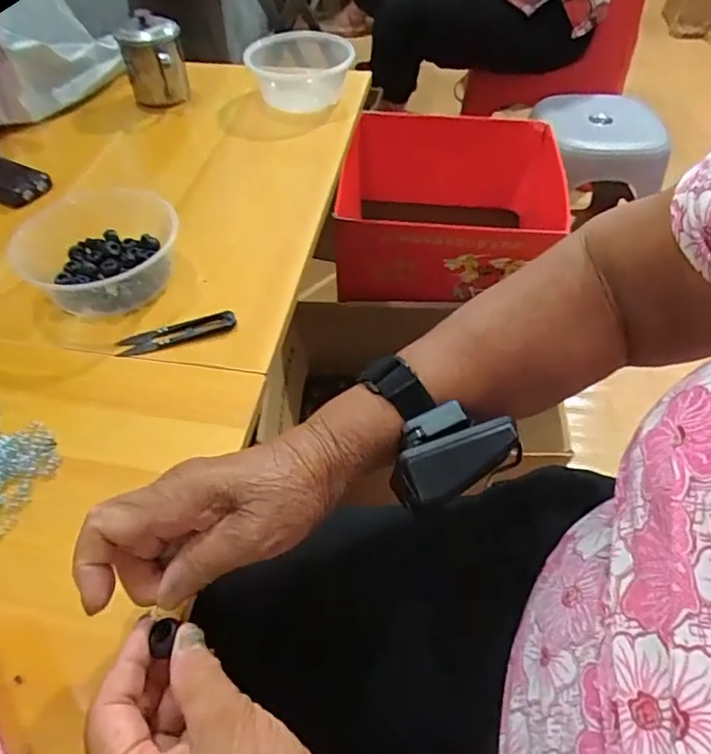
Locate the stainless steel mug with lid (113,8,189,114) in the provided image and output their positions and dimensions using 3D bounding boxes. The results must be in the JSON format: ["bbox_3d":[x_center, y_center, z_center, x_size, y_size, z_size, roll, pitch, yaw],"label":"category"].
[{"bbox_3d":[-0.271,-0.428,0.751,0.080,0.099,0.082,-13,51,-10],"label":"stainless steel mug with lid"}]

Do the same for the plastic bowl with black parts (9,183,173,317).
[{"bbox_3d":[-0.249,-0.123,0.536,0.130,0.051,0.157,-19,52,-14],"label":"plastic bowl with black parts"}]

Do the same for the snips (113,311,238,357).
[{"bbox_3d":[-0.155,-0.038,0.484,0.100,0.011,0.021,-13,51,-10],"label":"snips"}]

